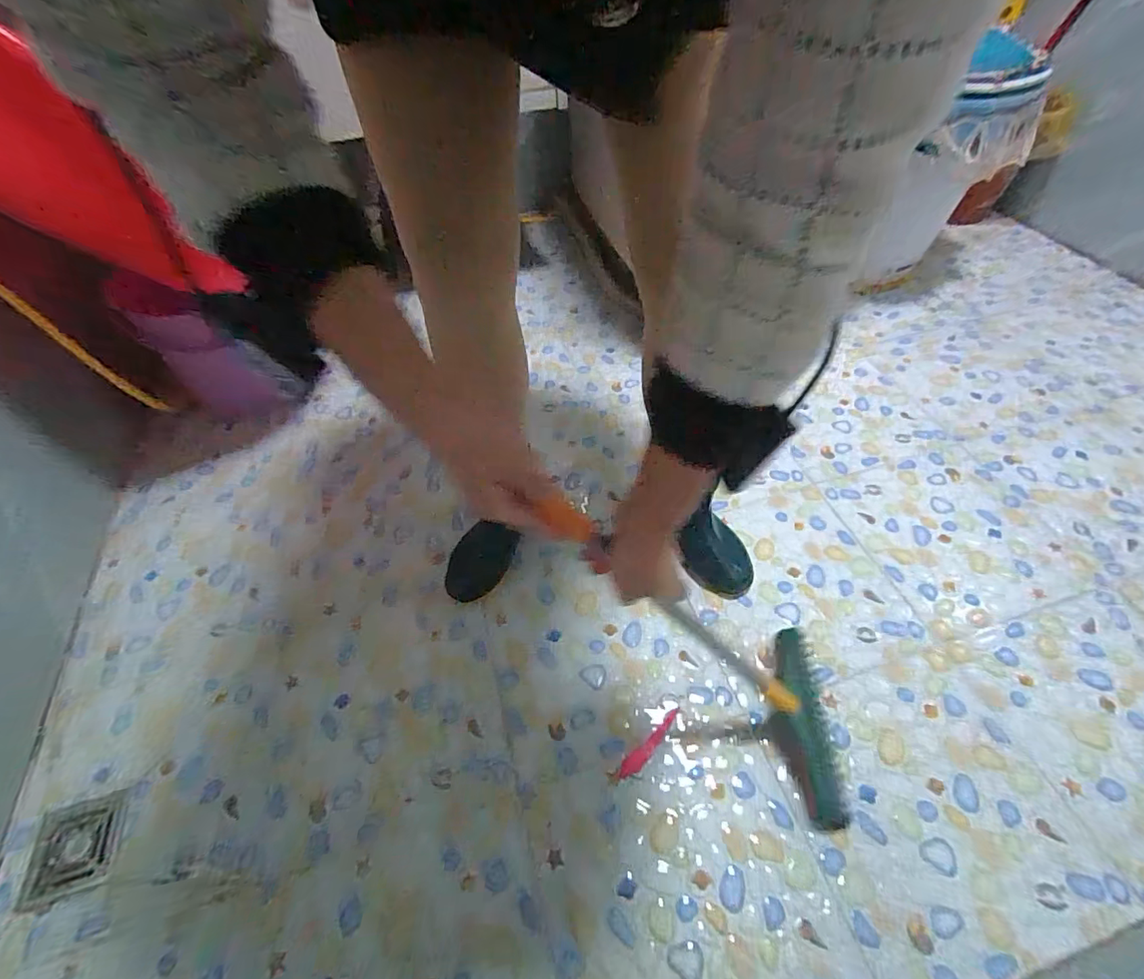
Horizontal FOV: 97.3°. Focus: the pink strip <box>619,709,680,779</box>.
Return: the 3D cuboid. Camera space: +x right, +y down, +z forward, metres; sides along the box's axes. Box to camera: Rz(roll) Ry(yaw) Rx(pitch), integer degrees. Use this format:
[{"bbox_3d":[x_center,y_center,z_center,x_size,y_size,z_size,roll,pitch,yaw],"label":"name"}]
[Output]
[{"bbox_3d":[0.104,0.336,0.660,0.112,0.005,0.022,-34,58,-22],"label":"pink strip"}]

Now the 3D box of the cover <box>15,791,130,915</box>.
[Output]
[{"bbox_3d":[-0.610,0.439,0.616,0.095,0.007,0.105,-15,53,-9],"label":"cover"}]

